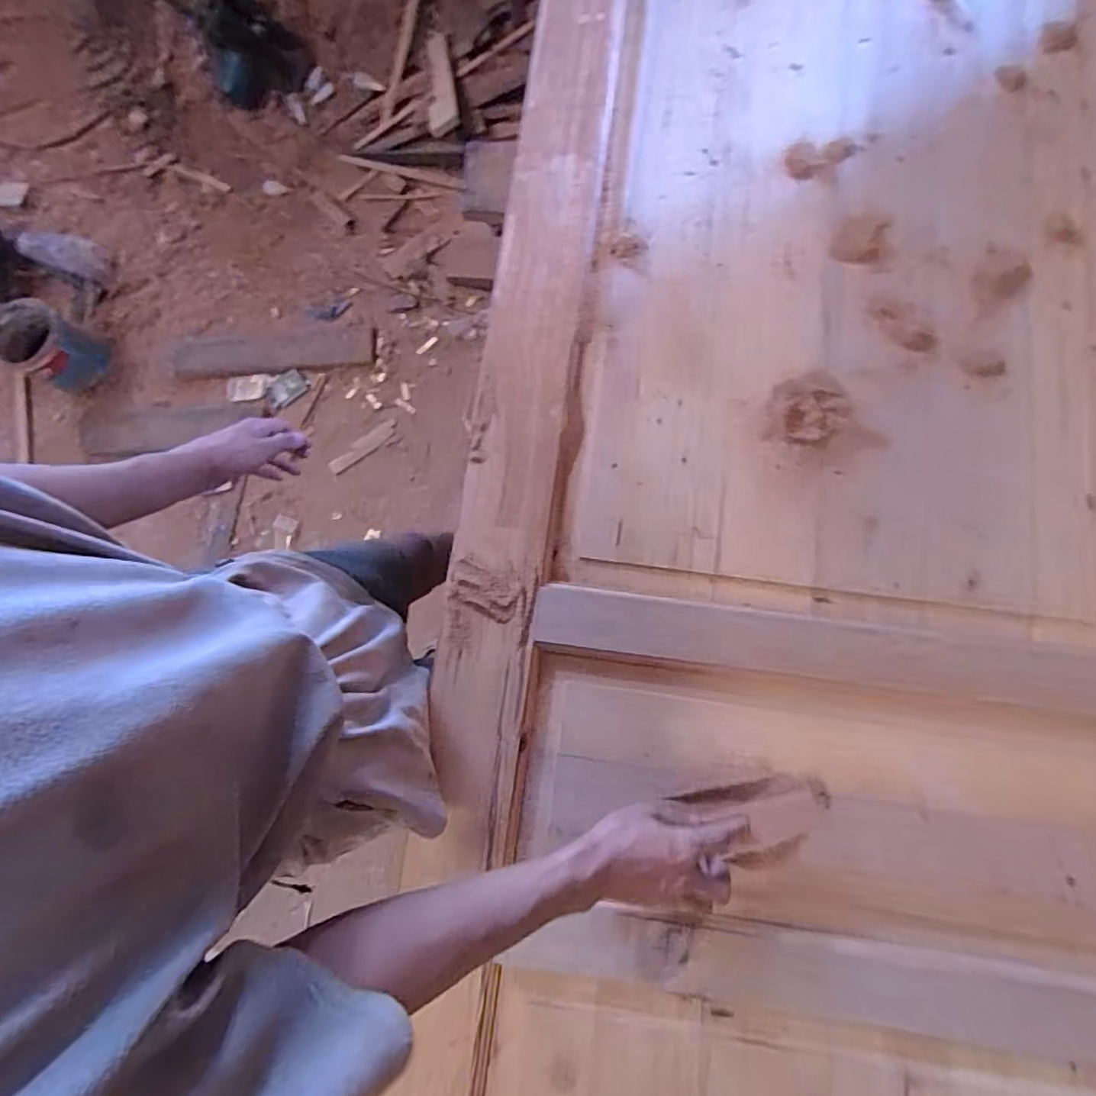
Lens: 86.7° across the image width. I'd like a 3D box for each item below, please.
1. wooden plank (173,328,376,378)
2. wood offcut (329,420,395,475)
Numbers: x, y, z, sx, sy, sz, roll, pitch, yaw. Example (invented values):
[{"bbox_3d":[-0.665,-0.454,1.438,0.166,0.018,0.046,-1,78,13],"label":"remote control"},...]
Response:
[{"bbox_3d":[-0.750,-0.534,1.567,0.552,0.027,0.132,-4,79,0],"label":"wooden plank"},{"bbox_3d":[-0.488,-0.267,1.533,0.204,0.010,0.038,-35,96,0],"label":"wood offcut"}]

